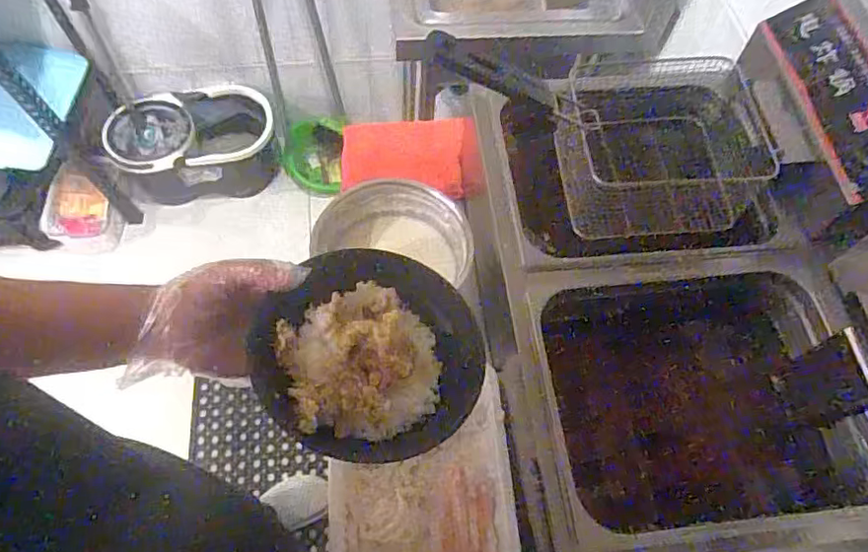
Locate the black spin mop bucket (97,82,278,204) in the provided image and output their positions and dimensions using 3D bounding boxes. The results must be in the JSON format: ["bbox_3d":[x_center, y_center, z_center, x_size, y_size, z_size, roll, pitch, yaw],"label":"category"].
[{"bbox_3d":[-0.721,-0.393,1.791,0.465,0.227,0.280,-9,63,-8],"label":"black spin mop bucket"}]

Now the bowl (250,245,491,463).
[{"bbox_3d":[-0.055,0.061,0.491,0.175,0.065,0.173,-6,78,-7],"label":"bowl"}]

